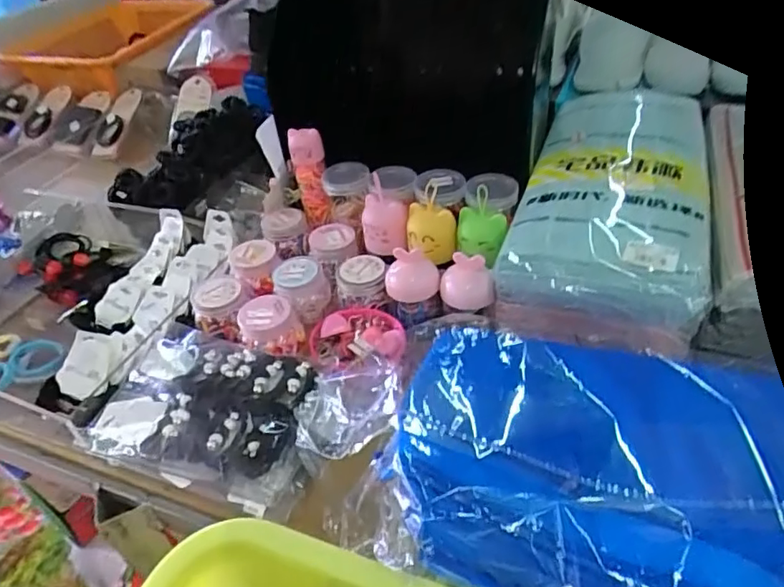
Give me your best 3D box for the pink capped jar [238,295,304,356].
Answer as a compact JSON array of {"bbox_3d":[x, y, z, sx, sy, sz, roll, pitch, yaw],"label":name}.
[{"bbox_3d":[-0.122,0.032,0.547,0.050,0.040,0.054,-4,42,4],"label":"pink capped jar"}]

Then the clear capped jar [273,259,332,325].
[{"bbox_3d":[-0.096,-0.003,0.599,0.053,0.055,0.048,-18,43,-12],"label":"clear capped jar"}]

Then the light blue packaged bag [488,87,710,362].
[{"bbox_3d":[0.213,-0.082,0.543,0.165,0.112,0.278,11,44,19],"label":"light blue packaged bag"}]

